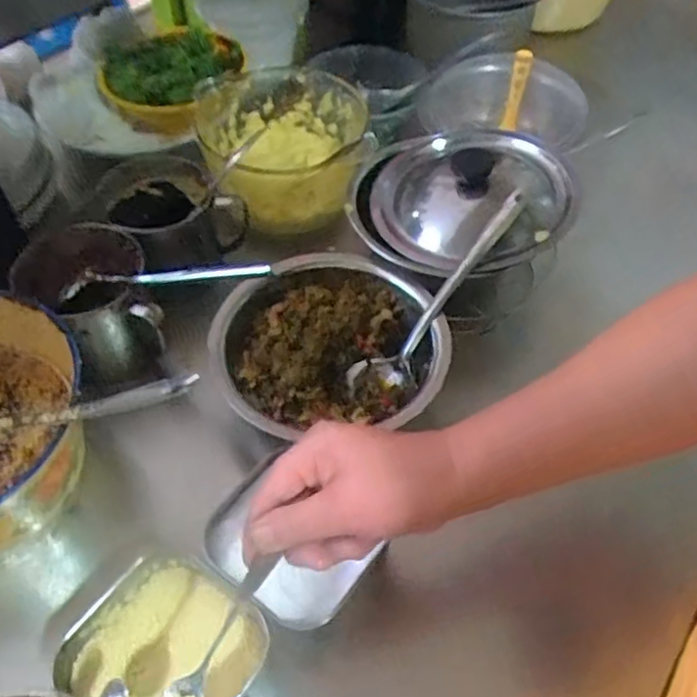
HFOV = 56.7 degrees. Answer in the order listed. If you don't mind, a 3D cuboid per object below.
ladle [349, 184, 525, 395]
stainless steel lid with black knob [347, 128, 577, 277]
[{"bbox_3d":[0.083,-0.045,0.549,0.044,0.023,0.222,37,83,25],"label":"ladle"},{"bbox_3d":[0.105,-0.136,0.608,0.207,0.054,0.168,5,53,5],"label":"stainless steel lid with black knob"}]

